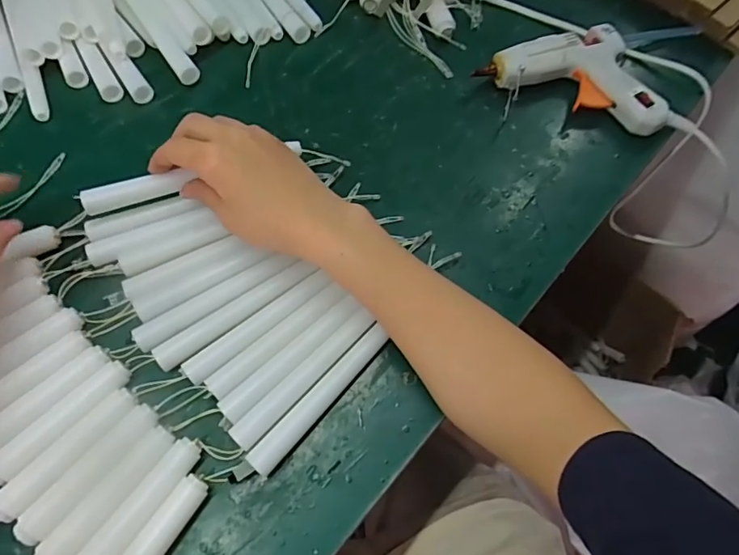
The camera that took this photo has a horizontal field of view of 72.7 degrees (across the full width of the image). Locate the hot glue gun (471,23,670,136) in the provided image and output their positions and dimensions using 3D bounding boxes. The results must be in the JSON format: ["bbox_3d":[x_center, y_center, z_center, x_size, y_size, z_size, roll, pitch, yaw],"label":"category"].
[{"bbox_3d":[0.165,-0.151,0.410,0.119,0.024,0.105,-16,67,-10],"label":"hot glue gun"}]

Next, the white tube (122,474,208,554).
[{"bbox_3d":[-0.124,0.151,0.276,0.017,0.011,0.090,32,68,11],"label":"white tube"}]

